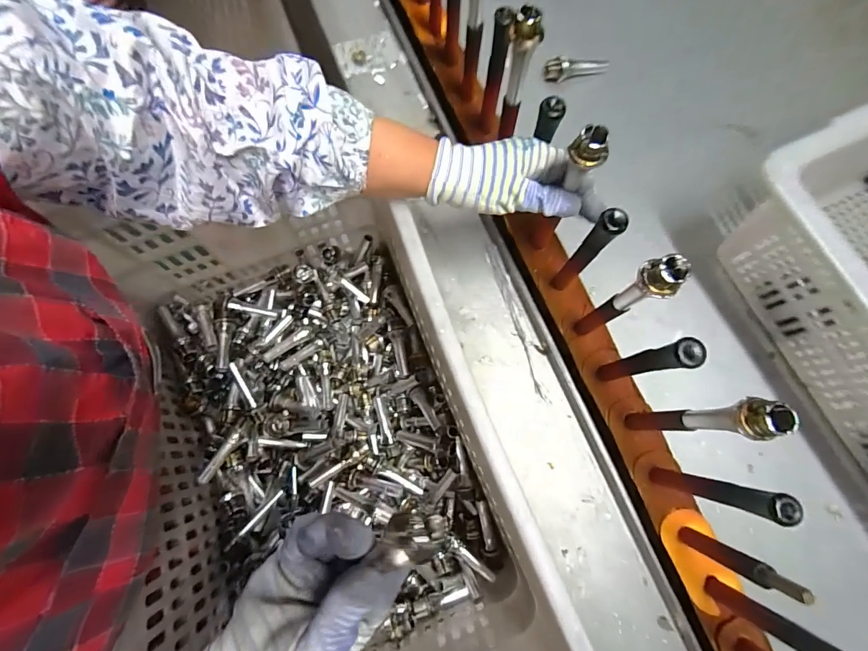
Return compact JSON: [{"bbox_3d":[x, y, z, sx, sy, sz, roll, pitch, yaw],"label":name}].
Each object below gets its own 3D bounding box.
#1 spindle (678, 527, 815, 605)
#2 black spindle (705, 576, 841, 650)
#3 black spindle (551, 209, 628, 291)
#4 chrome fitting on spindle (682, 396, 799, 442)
[{"bbox_3d":[0.234,0.181,0.308,0.021,0.119,0.016,26,77,6],"label":"spindle"},{"bbox_3d":[0.248,0.217,0.292,0.012,0.127,0.017,26,77,6],"label":"black spindle"},{"bbox_3d":[0.135,-0.061,0.363,0.018,0.147,0.018,0,76,0],"label":"black spindle"},{"bbox_3d":[0.200,0.063,0.271,0.019,0.081,0.024,-3,76,-1],"label":"chrome fitting on spindle"}]

